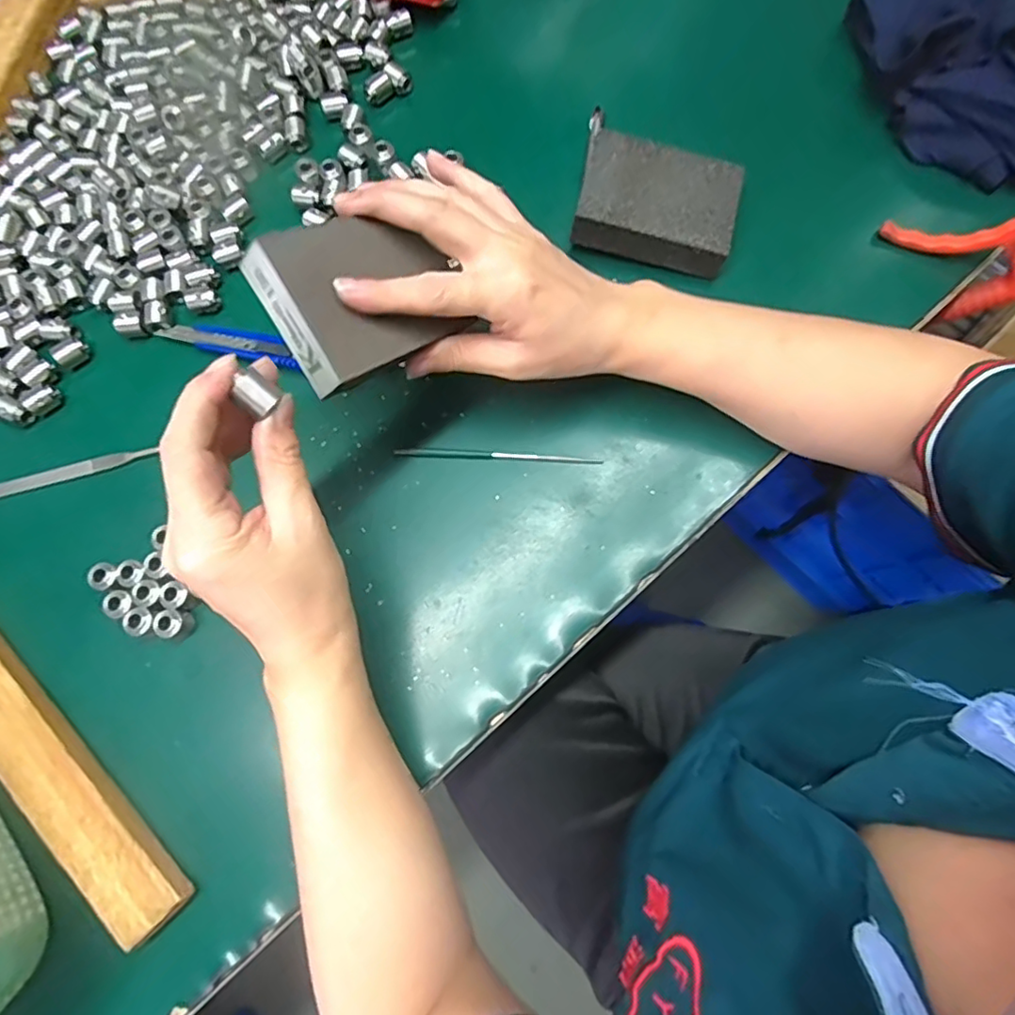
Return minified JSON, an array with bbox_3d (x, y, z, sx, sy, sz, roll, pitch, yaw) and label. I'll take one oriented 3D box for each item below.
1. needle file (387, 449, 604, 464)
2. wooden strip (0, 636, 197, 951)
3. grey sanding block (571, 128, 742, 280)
[{"bbox_3d":[-0.006,-0.031,0.363,0.124,0.005,0.005,4,76,1],"label":"needle file"},{"bbox_3d":[-0.282,0.099,0.322,0.311,0.013,0.035,44,80,10],"label":"wooden strip"},{"bbox_3d":[0.097,-0.196,0.385,0.097,0.030,0.065,16,76,4],"label":"grey sanding block"}]

